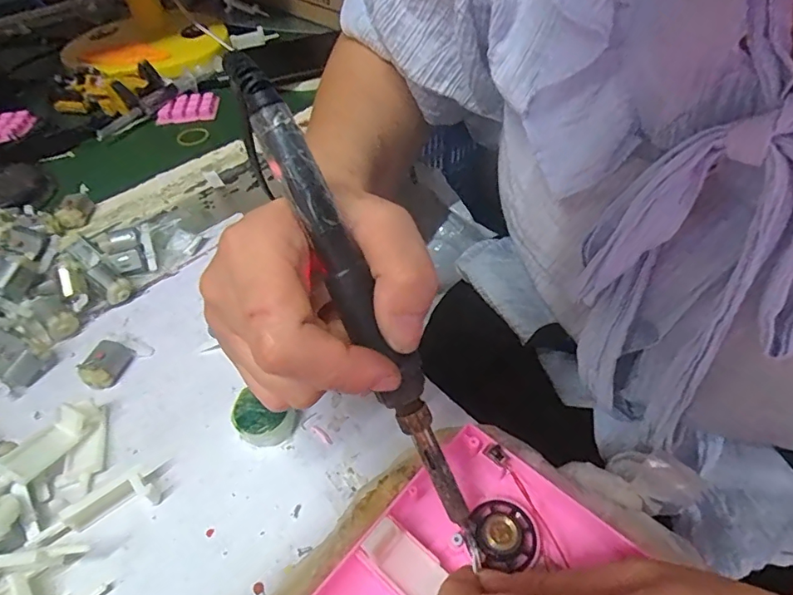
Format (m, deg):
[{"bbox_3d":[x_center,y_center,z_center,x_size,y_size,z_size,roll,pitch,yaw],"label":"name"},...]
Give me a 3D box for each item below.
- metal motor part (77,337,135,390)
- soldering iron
[{"bbox_3d":[-0.178,0.041,0.307,0.018,0.017,0.029,5,48,7],"label":"metal motor part"},{"bbox_3d":[-0.013,0.002,0.176,0.017,0.181,0.020,-28,7,-20],"label":"soldering iron"}]

